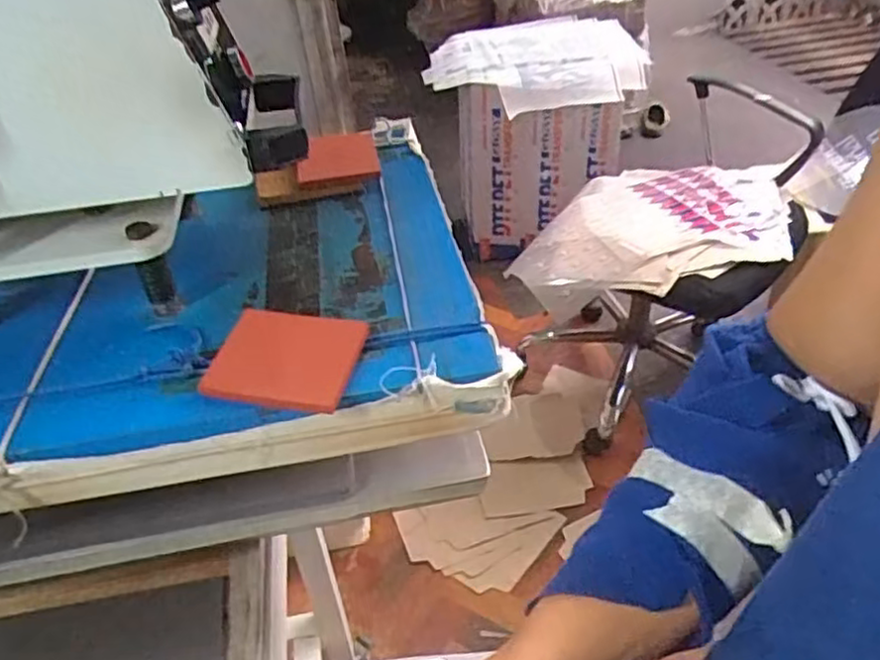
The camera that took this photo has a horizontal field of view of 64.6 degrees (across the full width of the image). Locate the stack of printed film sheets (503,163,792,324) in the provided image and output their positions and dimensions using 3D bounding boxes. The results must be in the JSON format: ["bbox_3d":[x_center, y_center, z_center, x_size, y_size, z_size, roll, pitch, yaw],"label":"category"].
[{"bbox_3d":[0.496,-0.228,1.533,0.709,0.086,0.426,-19,40,-17],"label":"stack of printed film sheets"}]

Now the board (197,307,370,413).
[{"bbox_3d":[-0.099,0.016,0.454,0.090,0.011,0.078,10,45,7],"label":"board"}]

